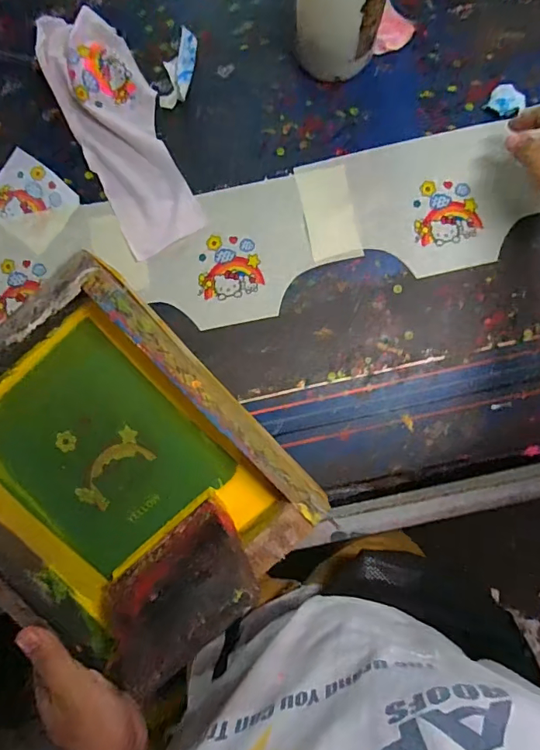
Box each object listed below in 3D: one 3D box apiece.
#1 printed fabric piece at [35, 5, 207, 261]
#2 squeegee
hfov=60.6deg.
[{"bbox_3d":[-0.186,-0.304,0.571,0.106,0.020,0.310,-26,87,2],"label":"printed fabric piece"},{"bbox_3d":[-0.076,0.168,0.357,0.133,0.015,0.106,-41,44,5],"label":"squeegee"}]

